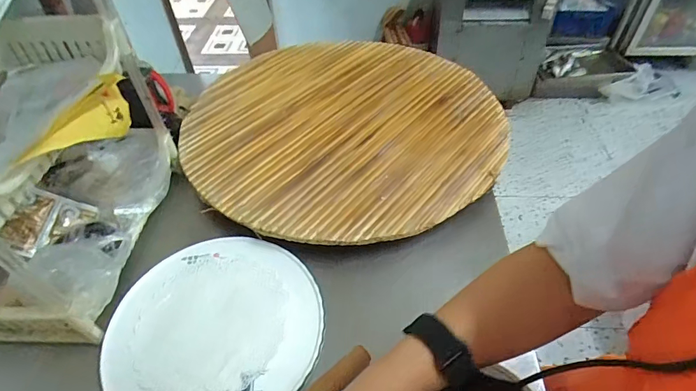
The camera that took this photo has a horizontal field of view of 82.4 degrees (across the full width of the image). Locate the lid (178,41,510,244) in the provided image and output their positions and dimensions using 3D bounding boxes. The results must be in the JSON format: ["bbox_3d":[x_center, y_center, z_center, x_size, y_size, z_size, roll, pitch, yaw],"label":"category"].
[{"bbox_3d":[-0.009,-0.158,0.786,0.586,0.032,0.615,-1,46,1],"label":"lid"}]

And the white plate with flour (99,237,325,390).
[{"bbox_3d":[-0.174,0.168,0.515,0.268,0.015,0.260,-1,46,1],"label":"white plate with flour"}]

